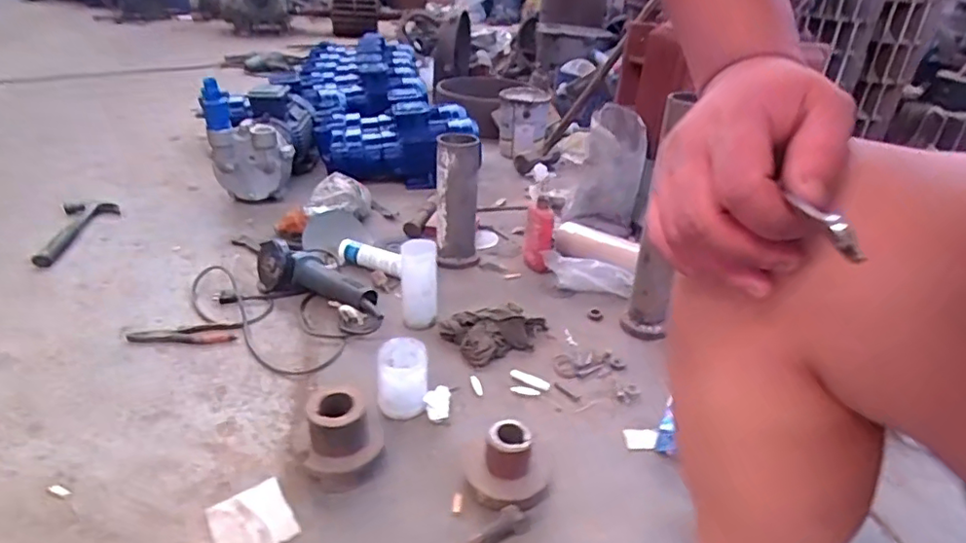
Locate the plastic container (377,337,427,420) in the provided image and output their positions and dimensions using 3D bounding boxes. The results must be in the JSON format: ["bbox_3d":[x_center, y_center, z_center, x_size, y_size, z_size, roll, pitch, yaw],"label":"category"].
[{"bbox_3d":[-0.123,0.171,0.925,0.078,0.103,0.088,0,29,-3],"label":"plastic container"}]

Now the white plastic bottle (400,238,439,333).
[{"bbox_3d":[-0.118,0.025,1.119,0.070,0.160,0.063,-4,29,-10],"label":"white plastic bottle"}]

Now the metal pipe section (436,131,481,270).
[{"bbox_3d":[-0.056,-0.150,1.316,0.097,0.294,0.107,-2,29,-4],"label":"metal pipe section"}]

